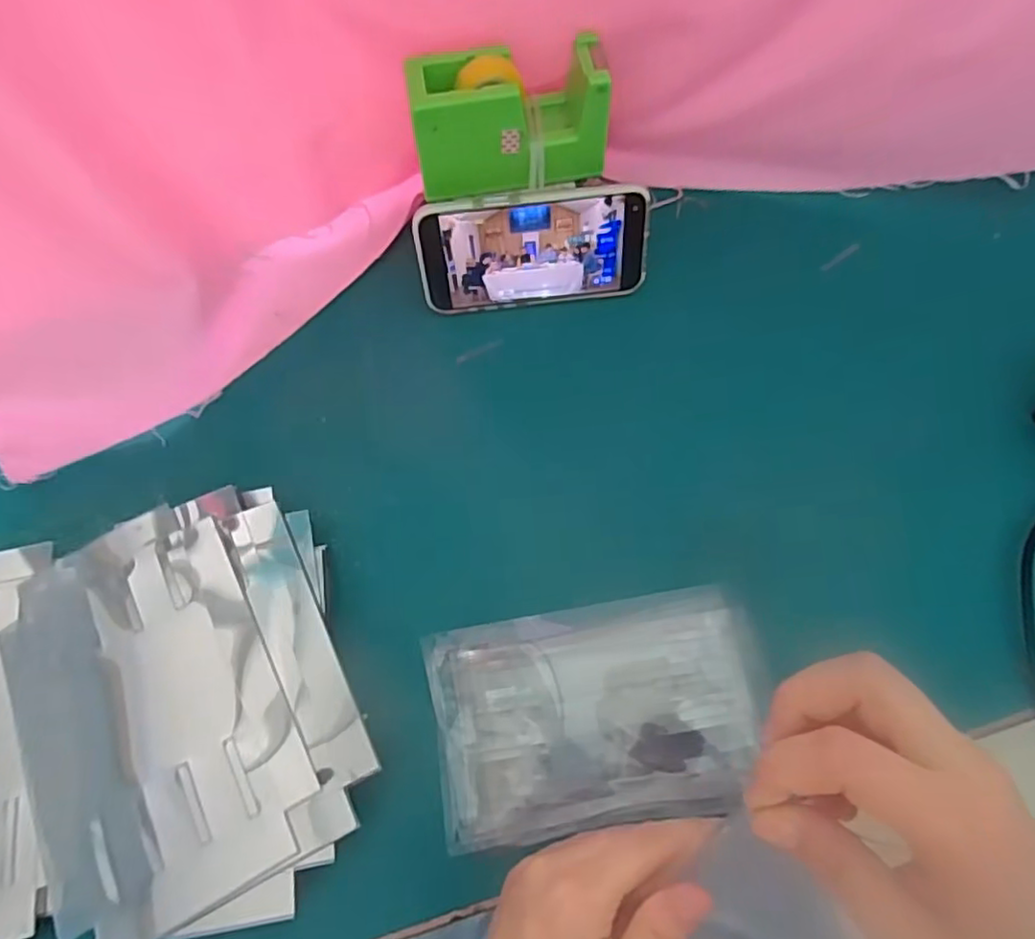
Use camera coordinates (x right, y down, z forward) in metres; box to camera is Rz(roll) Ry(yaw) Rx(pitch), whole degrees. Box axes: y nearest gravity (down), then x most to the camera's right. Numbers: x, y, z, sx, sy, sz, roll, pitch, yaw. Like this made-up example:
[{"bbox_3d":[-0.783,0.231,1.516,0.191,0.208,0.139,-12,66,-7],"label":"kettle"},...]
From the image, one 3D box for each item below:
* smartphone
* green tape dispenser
[{"bbox_3d":[0.012,-0.152,0.446,0.158,0.082,0.005,-6,46,-1],"label":"smartphone"},{"bbox_3d":[-0.009,-0.229,0.421,0.131,0.068,0.060,-12,68,-3],"label":"green tape dispenser"}]

